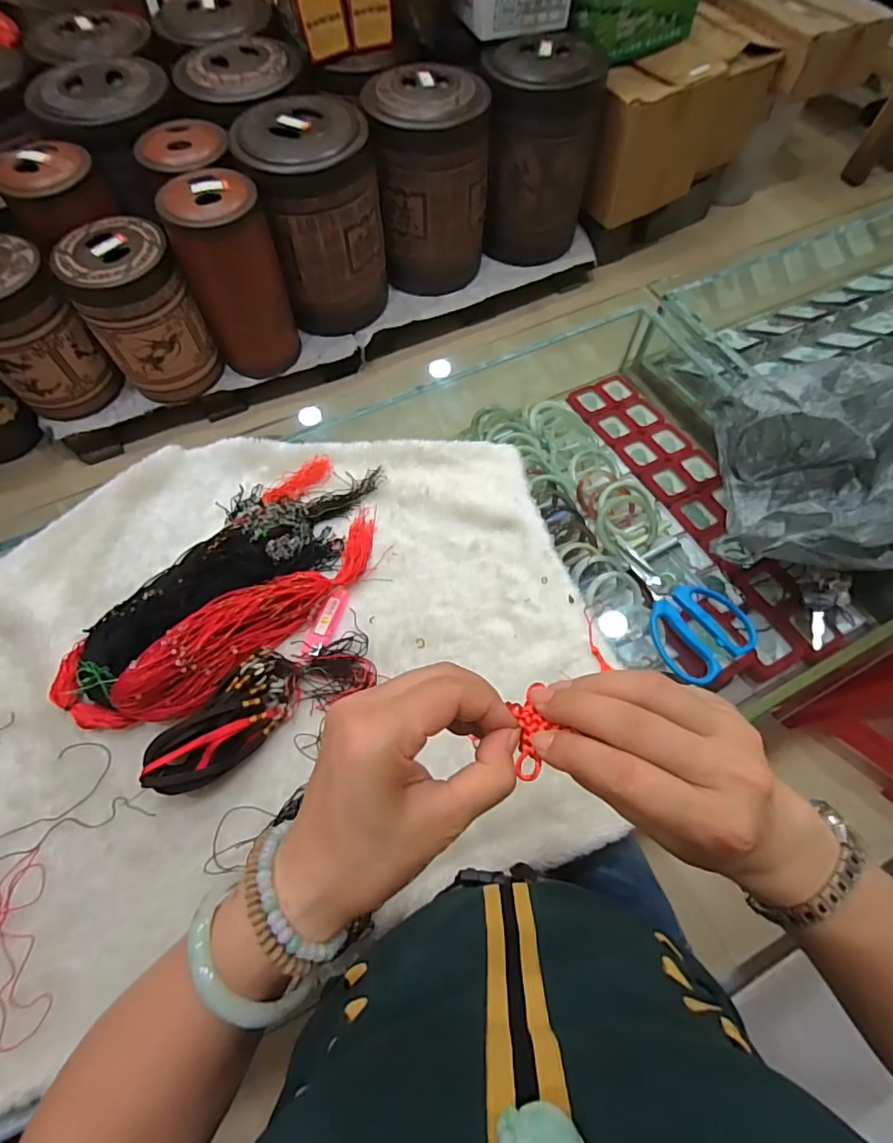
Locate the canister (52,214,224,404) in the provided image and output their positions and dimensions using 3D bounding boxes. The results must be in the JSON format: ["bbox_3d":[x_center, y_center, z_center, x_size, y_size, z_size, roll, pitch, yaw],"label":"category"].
[{"bbox_3d":[-0.903,-0.763,1.577,0.294,0.442,0.260,-28,68,-13],"label":"canister"}]

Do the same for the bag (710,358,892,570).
[{"bbox_3d":[0.475,-0.114,0.582,0.336,0.113,0.224,-1,65,-1],"label":"bag"}]

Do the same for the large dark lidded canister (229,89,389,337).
[{"bbox_3d":[-0.391,-1.085,1.630,0.375,0.525,0.324,-8,65,-4],"label":"large dark lidded canister"}]

